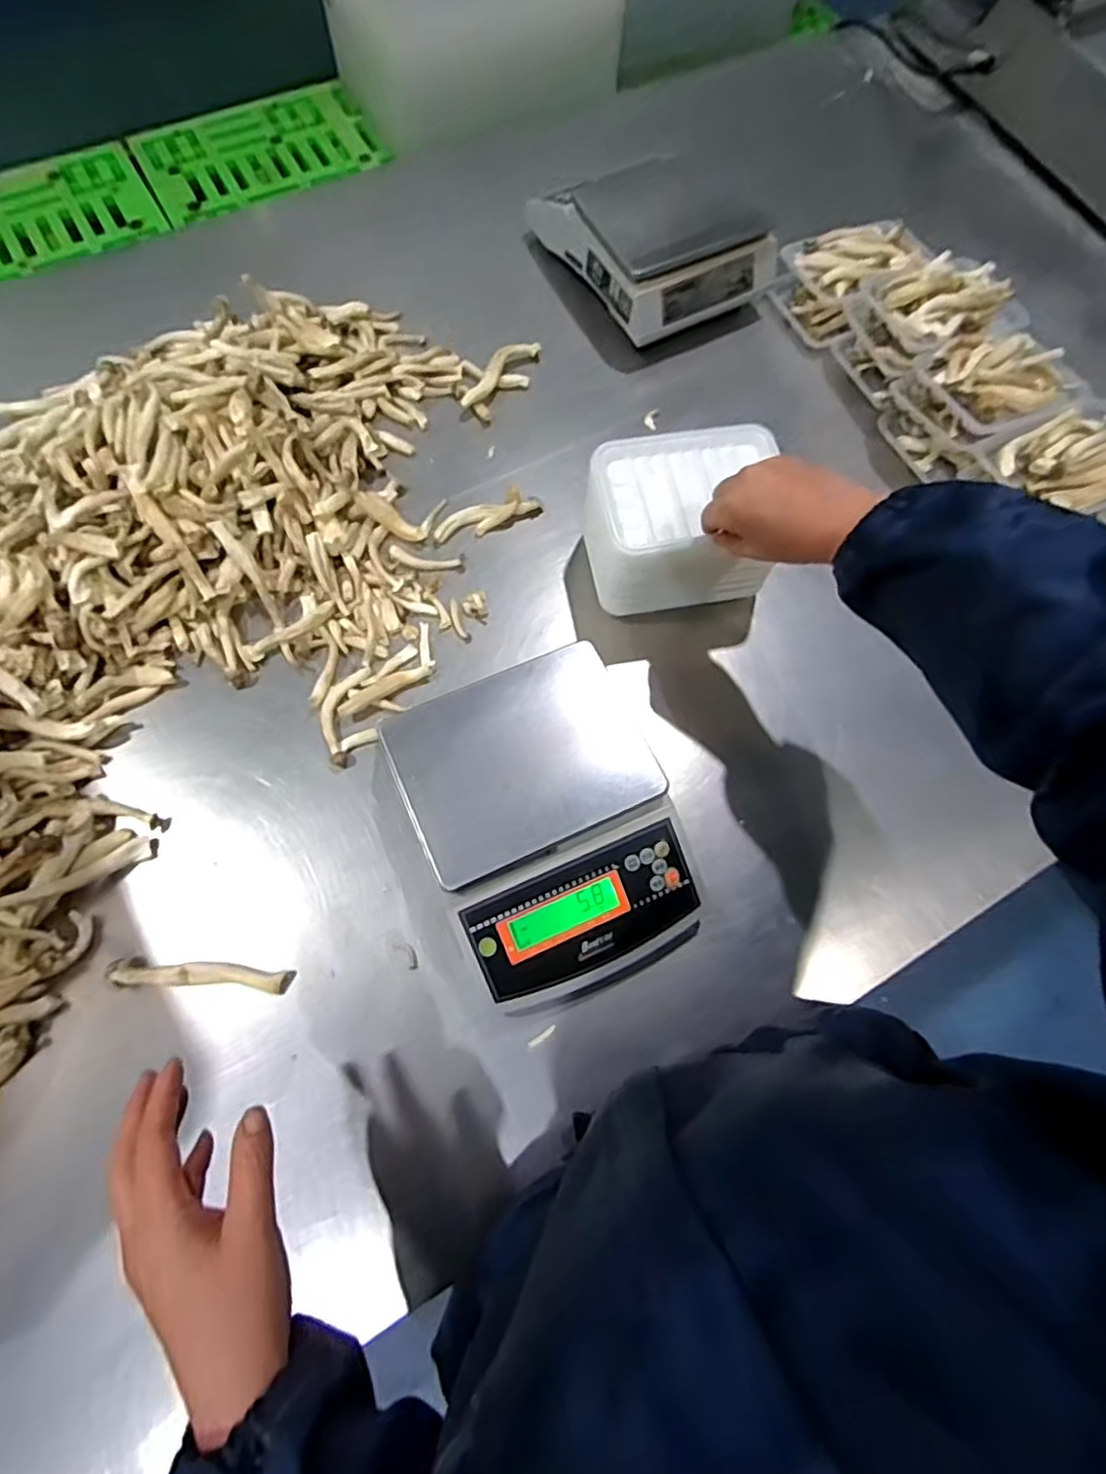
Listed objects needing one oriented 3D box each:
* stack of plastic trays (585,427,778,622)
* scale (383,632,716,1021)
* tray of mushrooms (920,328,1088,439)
[{"bbox_3d":[0.115,-0.191,0.587,0.166,0.098,0.127,-15,71,-8],"label":"stack of plastic trays"},{"bbox_3d":[-0.002,0.073,0.506,0.179,0.095,0.237,-23,73,-10],"label":"scale"},{"bbox_3d":[0.444,-0.356,0.633,0.153,0.032,0.113,-30,74,-12],"label":"tray of mushrooms"}]

